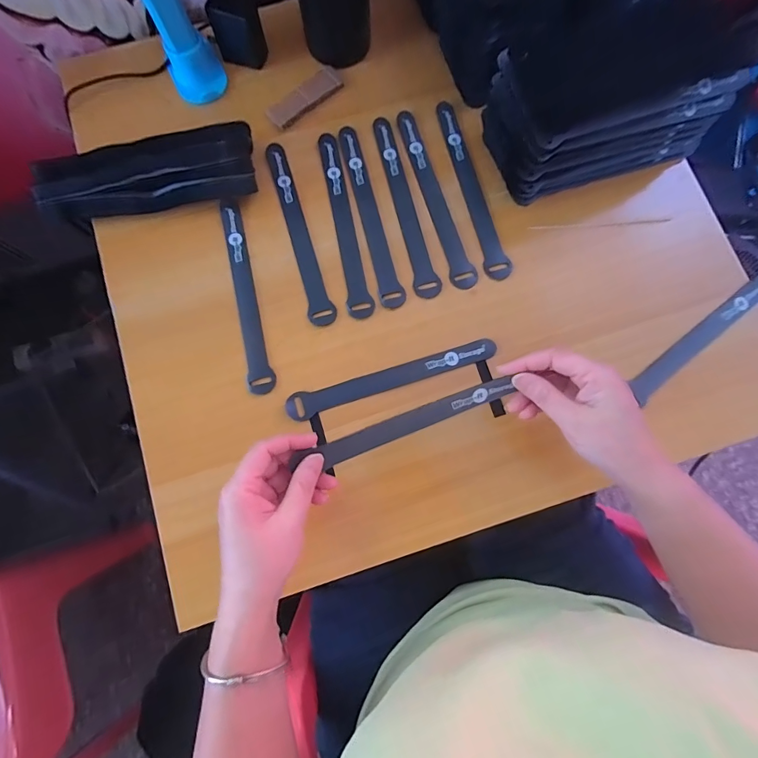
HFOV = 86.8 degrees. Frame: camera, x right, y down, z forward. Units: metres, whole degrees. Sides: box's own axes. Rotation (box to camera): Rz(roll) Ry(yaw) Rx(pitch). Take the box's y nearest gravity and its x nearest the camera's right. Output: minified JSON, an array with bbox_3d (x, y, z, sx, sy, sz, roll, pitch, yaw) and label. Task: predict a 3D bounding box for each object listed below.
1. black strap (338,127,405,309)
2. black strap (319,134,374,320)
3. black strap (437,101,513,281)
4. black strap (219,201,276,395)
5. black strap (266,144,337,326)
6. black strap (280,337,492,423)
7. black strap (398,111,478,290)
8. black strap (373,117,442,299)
[{"bbox_3d":[-0.010,-0.163,0.393,0.022,0.004,0.198,-15,80,-2],"label":"black strap"},{"bbox_3d":[-0.035,-0.154,0.393,0.023,0.004,0.198,-12,80,-1],"label":"black strap"},{"bbox_3d":[0.090,-0.191,0.400,0.023,0.006,0.199,-16,77,1],"label":"black strap"},{"bbox_3d":[-0.128,-0.082,0.381,0.023,0.004,0.197,-15,78,-2],"label":"black strap"},{"bbox_3d":[-0.078,-0.146,0.394,0.024,0.004,0.199,-16,81,-2],"label":"black strap"},{"bbox_3d":[0.012,-0.001,0.370,0.195,0.010,0.024,-18,81,-3],"label":"black strap"},{"bbox_3d":[0.054,-0.180,0.396,0.021,0.004,0.198,-16,81,-2],"label":"black strap"},{"bbox_3d":[0.026,-0.173,0.395,0.023,0.004,0.198,-12,80,-2],"label":"black strap"}]

